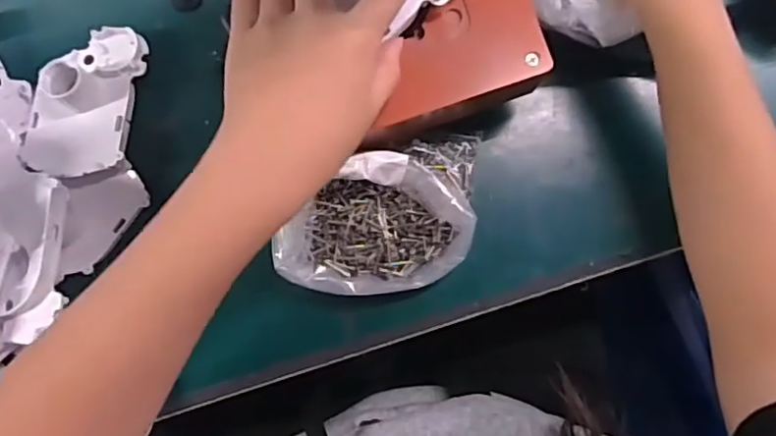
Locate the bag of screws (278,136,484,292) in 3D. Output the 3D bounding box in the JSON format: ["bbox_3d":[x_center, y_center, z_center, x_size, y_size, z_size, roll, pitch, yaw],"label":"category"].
[{"bbox_3d":[-0.001,0.004,0.377,0.138,0.032,0.083,-18,86,-2],"label":"bag of screws"}]

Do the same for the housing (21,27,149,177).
[{"bbox_3d":[-0.200,-0.078,0.387,0.067,0.023,0.102,11,85,0],"label":"housing"}]

